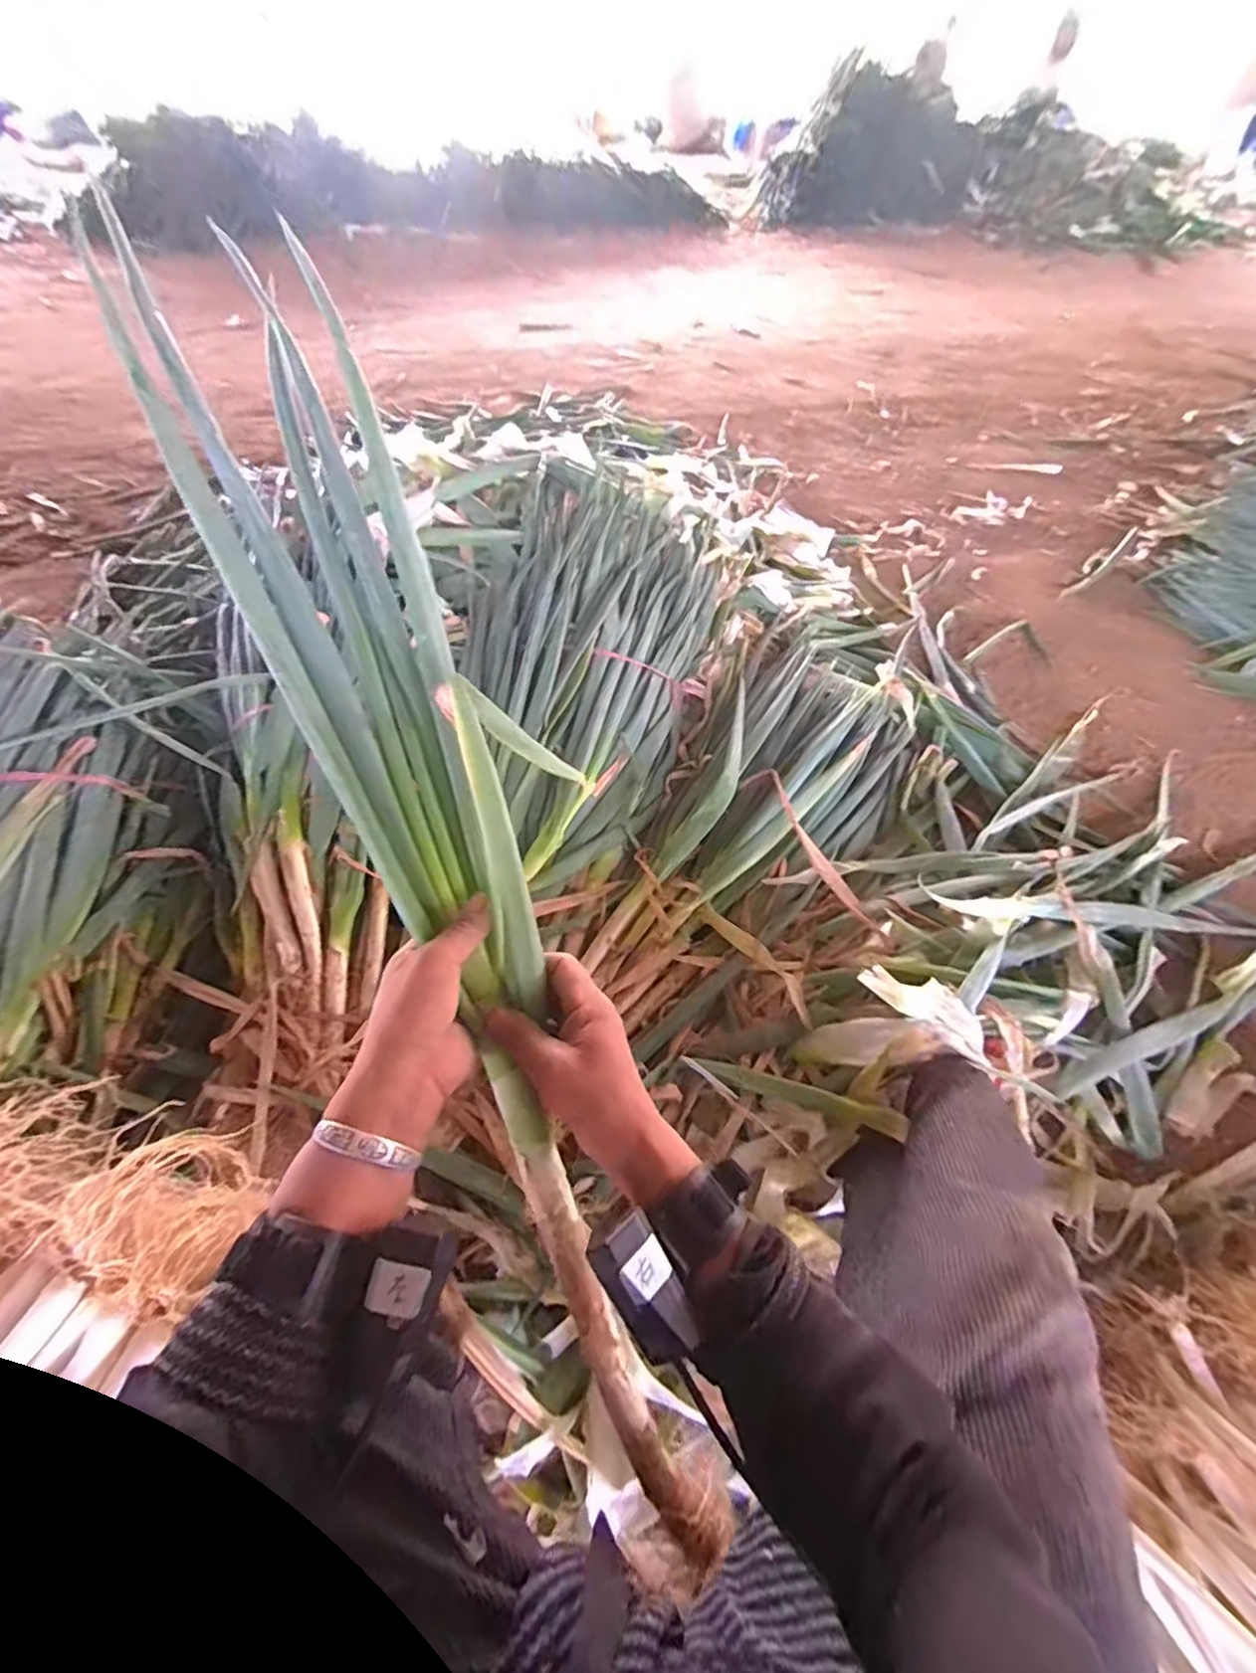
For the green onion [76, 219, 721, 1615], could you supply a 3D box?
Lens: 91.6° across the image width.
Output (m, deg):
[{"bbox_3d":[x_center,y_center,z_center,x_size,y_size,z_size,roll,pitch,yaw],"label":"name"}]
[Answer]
[{"bbox_3d":[-0.124,0.017,0.463,0.178,0.124,0.981,-20,86,-15],"label":"green onion"}]

